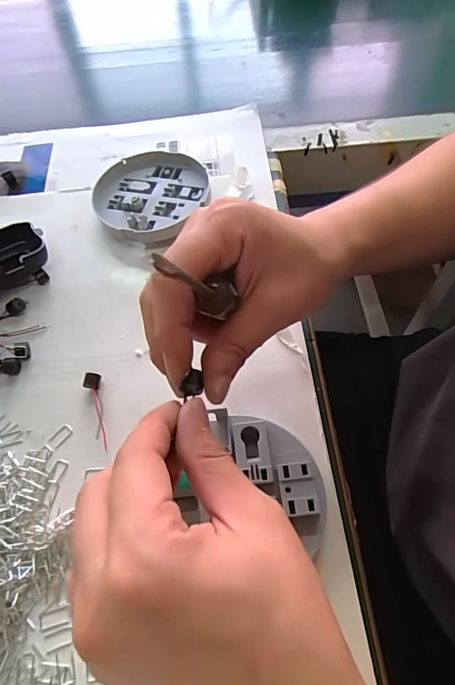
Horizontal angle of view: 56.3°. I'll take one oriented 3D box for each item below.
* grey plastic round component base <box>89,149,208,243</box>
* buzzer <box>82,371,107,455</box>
[{"bbox_3d":[-0.068,-0.131,0.387,0.100,0.024,0.104,-1,60,1],"label":"grey plastic round component base"},{"bbox_3d":[-0.089,0.046,0.295,0.012,0.011,0.060,-20,61,-10],"label":"buzzer"}]

